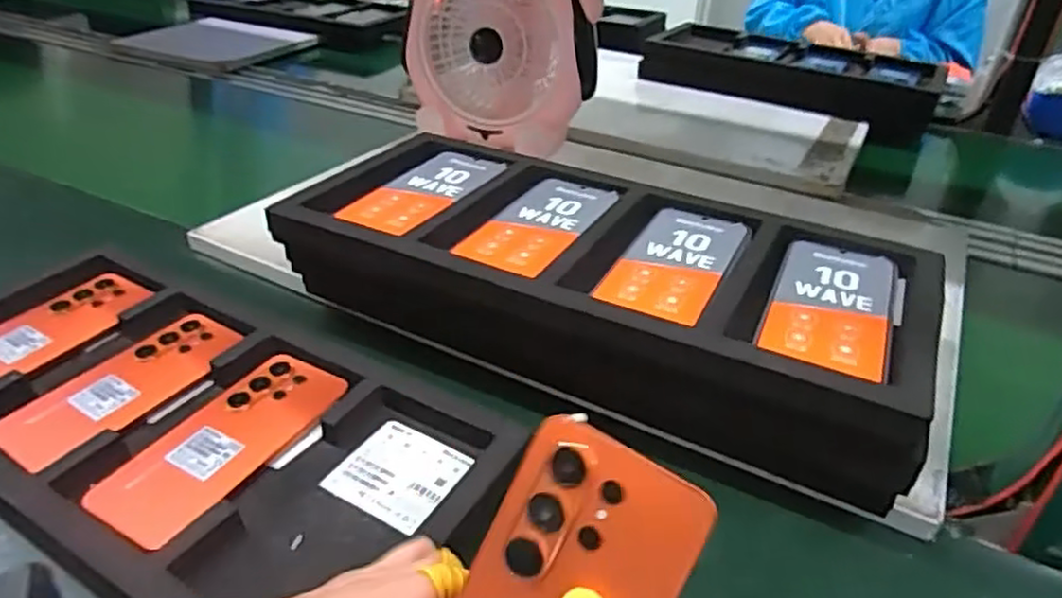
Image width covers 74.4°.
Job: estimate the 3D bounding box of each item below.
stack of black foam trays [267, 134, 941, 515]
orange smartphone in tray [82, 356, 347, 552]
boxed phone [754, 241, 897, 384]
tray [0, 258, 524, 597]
[{"bbox_3d":[0.052,-0.008,0.577,0.487,0.105,0.220,18,36,21],"label":"stack of black foam trays"},{"bbox_3d":[-0.208,0.097,0.484,0.089,0.012,0.169,19,37,23],"label":"orange smartphone in tray"},{"bbox_3d":[0.209,0.003,0.486,0.079,0.009,0.169,16,36,20],"label":"boxed phone"},{"bbox_3d":[-0.256,0.085,0.498,0.475,0.033,0.208,20,37,24],"label":"tray"}]

